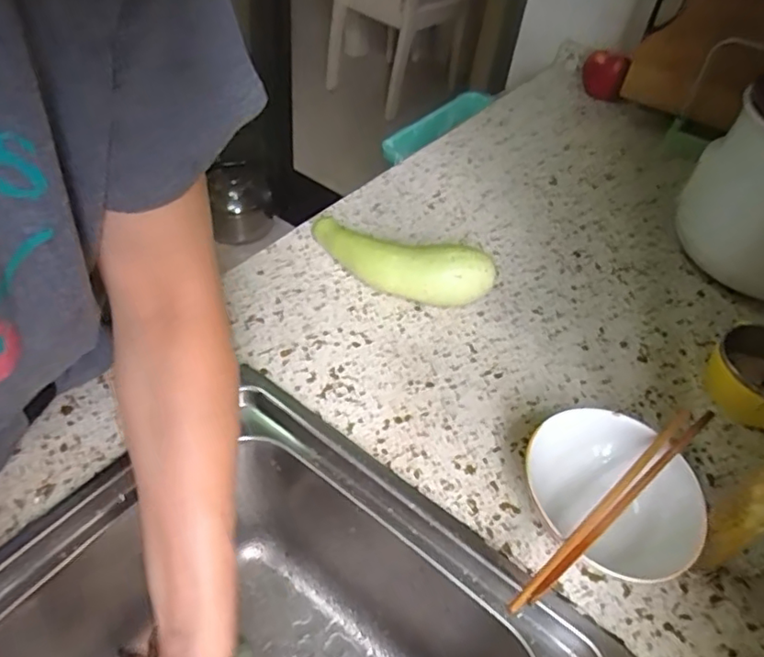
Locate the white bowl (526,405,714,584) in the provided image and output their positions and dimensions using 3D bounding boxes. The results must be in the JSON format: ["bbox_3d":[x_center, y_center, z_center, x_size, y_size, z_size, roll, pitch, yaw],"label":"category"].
[{"bbox_3d":[0.173,0.131,0.464,0.129,0.062,0.113,4,47,-3],"label":"white bowl"}]

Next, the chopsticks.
[{"bbox_3d":[0.173,0.125,0.428,0.240,0.013,0.019,-31,58,-30],"label":"chopsticks"}]

